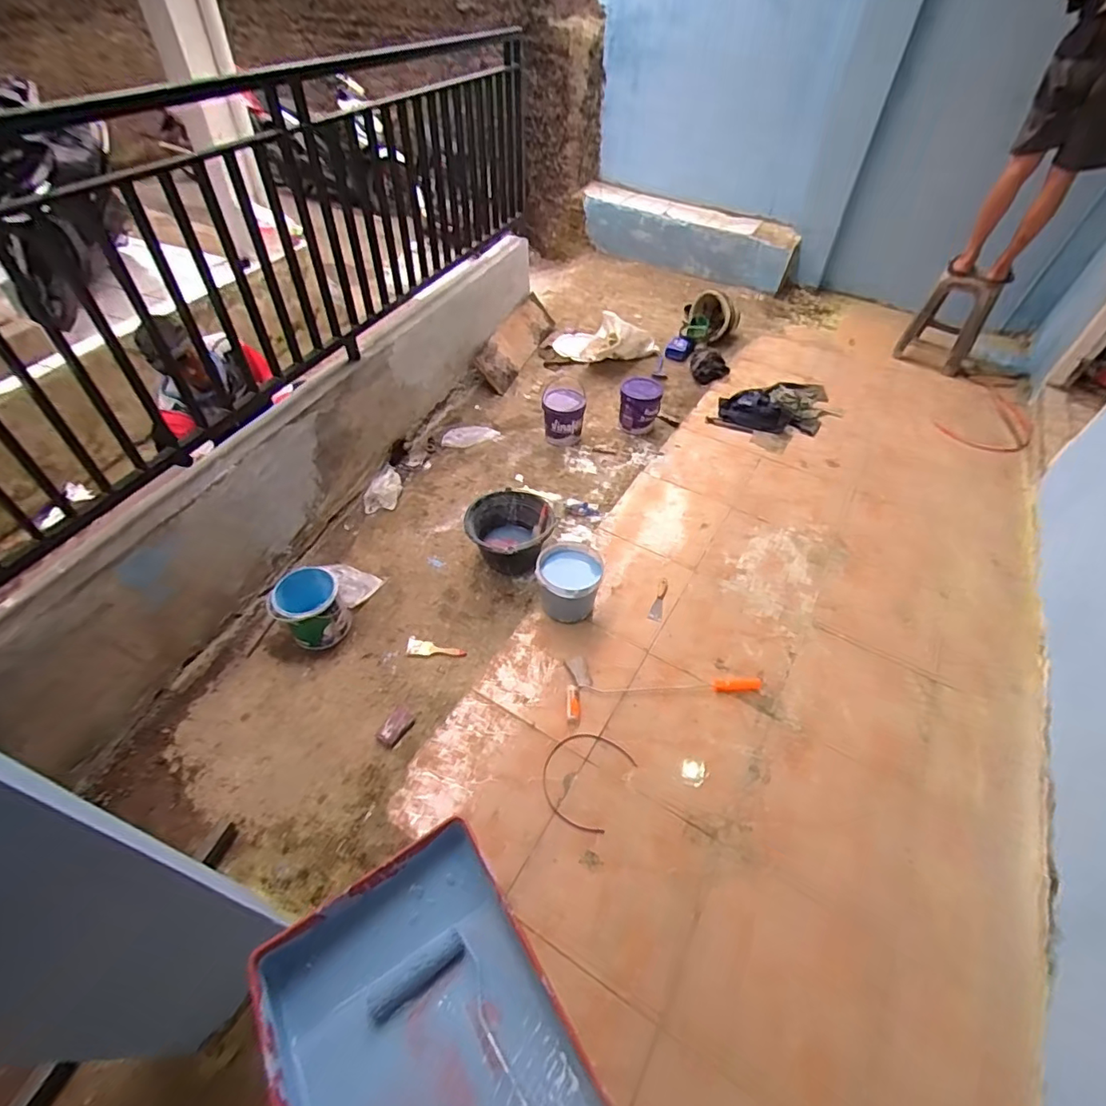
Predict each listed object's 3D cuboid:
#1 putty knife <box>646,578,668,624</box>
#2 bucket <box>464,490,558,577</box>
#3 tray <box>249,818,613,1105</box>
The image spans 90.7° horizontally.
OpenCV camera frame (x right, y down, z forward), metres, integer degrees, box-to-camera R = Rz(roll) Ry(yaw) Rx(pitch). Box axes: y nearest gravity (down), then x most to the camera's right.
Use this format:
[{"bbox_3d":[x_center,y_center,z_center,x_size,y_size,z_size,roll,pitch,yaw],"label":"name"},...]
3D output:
[{"bbox_3d":[0.367,0.159,1.866,0.045,0.012,0.191,17,51,14],"label":"putty knife"},{"bbox_3d":[-0.145,-0.073,1.940,0.294,0.191,0.283,1,48,-1],"label":"bucket"},{"bbox_3d":[-0.142,0.529,0.593,0.277,0.093,0.367,-26,54,-21],"label":"tray"}]

